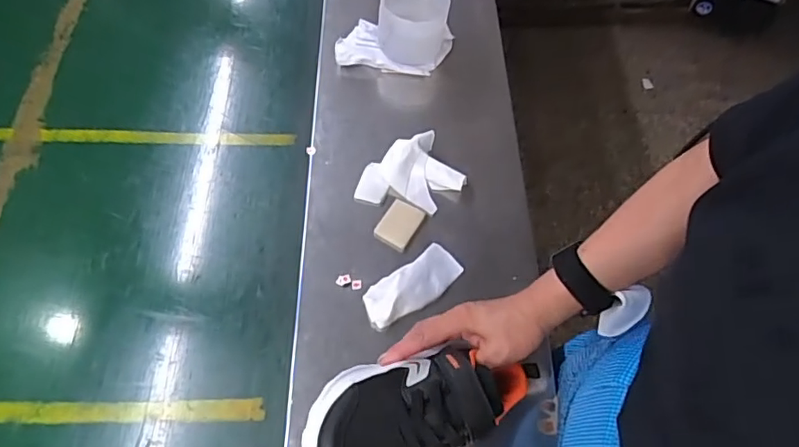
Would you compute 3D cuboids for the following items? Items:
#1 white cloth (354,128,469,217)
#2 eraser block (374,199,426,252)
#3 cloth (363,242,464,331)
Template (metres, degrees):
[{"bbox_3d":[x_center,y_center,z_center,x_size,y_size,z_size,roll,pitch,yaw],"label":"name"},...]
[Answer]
[{"bbox_3d":[0.011,-0.055,0.667,0.122,0.033,0.099,-37,68,-23],"label":"white cloth"},{"bbox_3d":[0.000,0.000,0.644,0.041,0.010,0.056,27,61,12],"label":"eraser block"},{"bbox_3d":[0.014,0.067,0.602,0.119,0.019,0.052,-34,67,-22],"label":"cloth"}]

